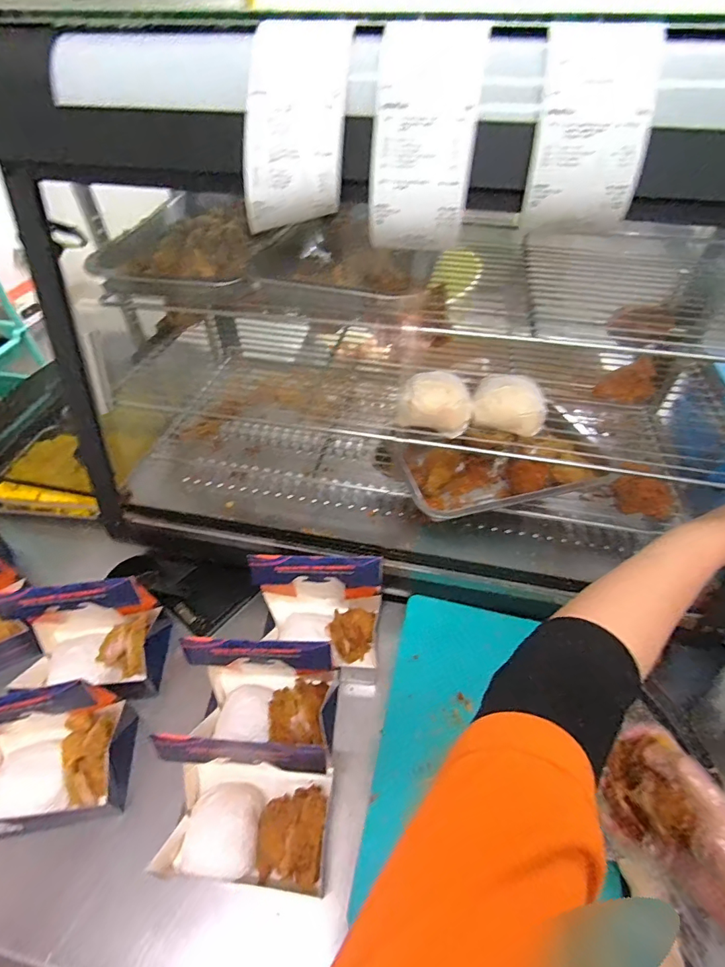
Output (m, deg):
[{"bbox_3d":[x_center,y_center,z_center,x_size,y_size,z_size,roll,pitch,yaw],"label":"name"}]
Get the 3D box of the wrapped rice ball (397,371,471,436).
[{"bbox_3d":[0.087,-0.101,0.541,0.093,0.056,0.068,2,45,2],"label":"wrapped rice ball"}]

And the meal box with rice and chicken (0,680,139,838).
[{"bbox_3d":[-0.374,0.303,0.488,0.178,0.134,0.110,-9,46,-9],"label":"meal box with rice and chicken"}]

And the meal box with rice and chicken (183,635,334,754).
[{"bbox_3d":[-0.118,0.256,0.538,0.171,0.149,0.110,-3,45,-3],"label":"meal box with rice and chicken"}]

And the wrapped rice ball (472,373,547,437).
[{"bbox_3d":[0.178,-0.099,0.533,0.085,0.046,0.064,16,47,15],"label":"wrapped rice ball"}]

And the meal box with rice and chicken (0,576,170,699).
[{"bbox_3d":[-0.373,0.206,0.587,0.175,0.146,0.122,-5,45,-5],"label":"meal box with rice and chicken"}]

